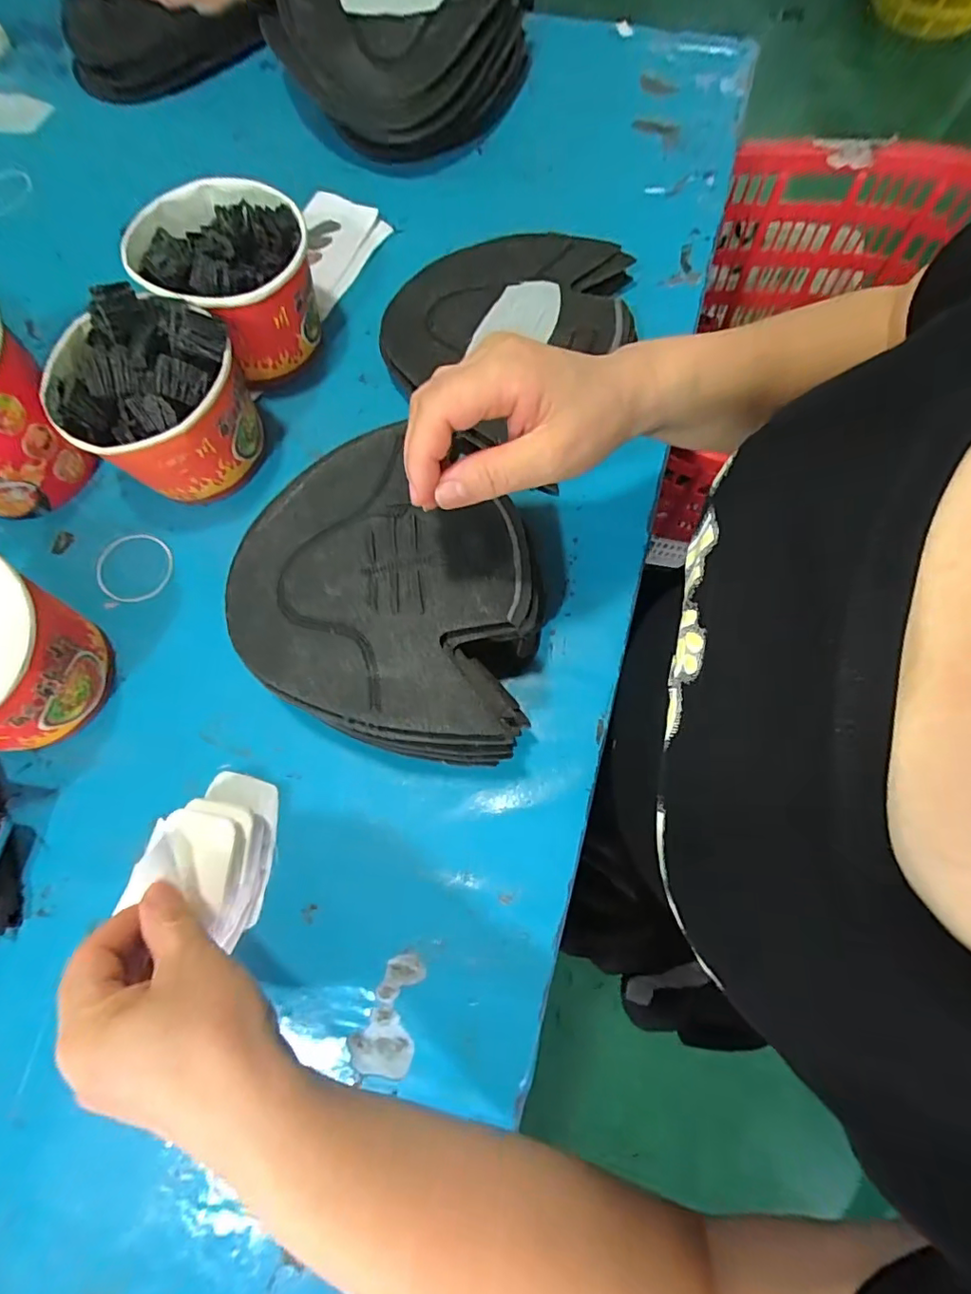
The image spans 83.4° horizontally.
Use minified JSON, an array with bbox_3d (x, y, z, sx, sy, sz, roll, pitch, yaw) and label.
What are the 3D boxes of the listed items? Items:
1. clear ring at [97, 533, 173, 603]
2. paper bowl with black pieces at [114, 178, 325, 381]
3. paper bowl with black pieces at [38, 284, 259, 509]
[{"bbox_3d":[-0.254,-0.058,0.394,0.055,0.004,0.053,0,74,0],"label":"clear ring"},{"bbox_3d":[-0.186,-0.269,0.408,0.112,0.088,0.116,0,74,0],"label":"paper bowl with black pieces"},{"bbox_3d":[-0.218,-0.165,0.375,0.109,0.100,0.104,0,74,0],"label":"paper bowl with black pieces"}]

